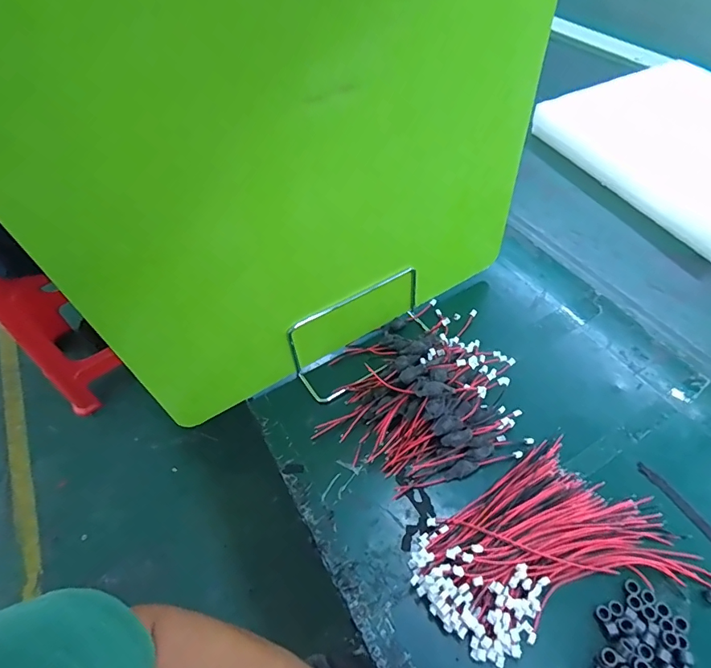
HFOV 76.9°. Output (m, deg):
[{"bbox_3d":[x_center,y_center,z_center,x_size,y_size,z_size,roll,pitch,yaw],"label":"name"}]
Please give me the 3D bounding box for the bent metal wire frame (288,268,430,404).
[{"bbox_3d":[0.013,-0.001,0.461,0.158,0.076,0.057,-29,56,-17],"label":"bent metal wire frame"}]

